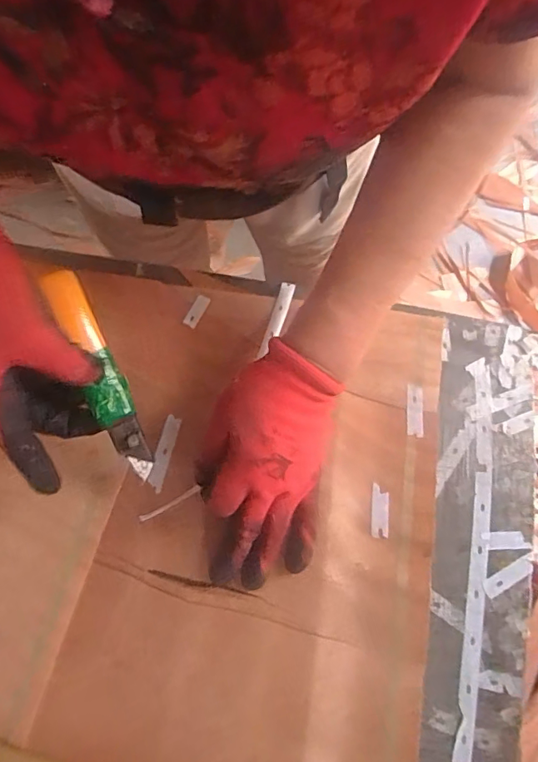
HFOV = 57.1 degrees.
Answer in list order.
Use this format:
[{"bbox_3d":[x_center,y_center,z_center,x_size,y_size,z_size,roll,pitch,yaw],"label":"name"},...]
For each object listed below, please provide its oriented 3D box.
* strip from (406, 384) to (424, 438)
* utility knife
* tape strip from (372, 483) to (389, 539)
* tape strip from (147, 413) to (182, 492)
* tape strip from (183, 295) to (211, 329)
[{"bbox_3d":[0.124,0.025,0.422,0.014,0.004,0.044,0,73,13],"label":"strip"},{"bbox_3d":[-0.123,-0.003,0.364,0.025,0.016,0.161,-22,98,-6],"label":"utility knife"},{"bbox_3d":[0.090,0.105,0.396,0.012,0.004,0.041,3,70,9],"label":"tape strip"},{"bbox_3d":[-0.089,0.060,0.417,0.012,0.005,0.065,11,71,6],"label":"tape strip"},{"bbox_3d":[-0.069,-0.067,0.471,0.014,0.004,0.034,24,73,10],"label":"tape strip"}]

